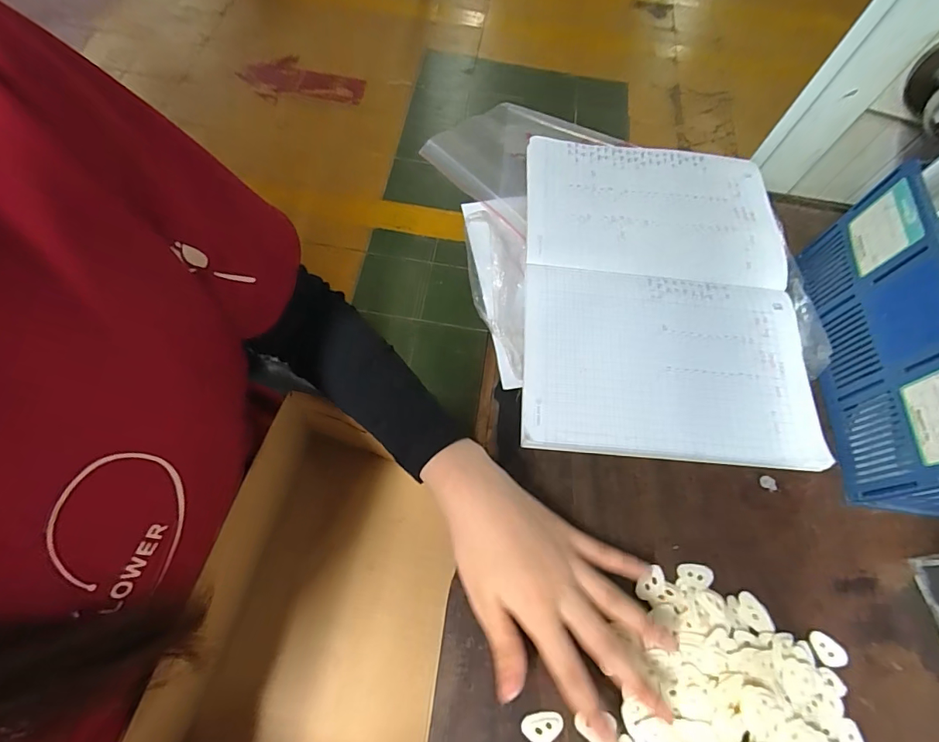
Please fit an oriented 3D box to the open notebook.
[{"bbox_3d":[0.179,-0.082,0.424,0.252,0.013,0.331,5,68,-1],"label":"open notebook"}]

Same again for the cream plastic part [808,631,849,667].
[{"bbox_3d":[0.253,0.197,0.319,0.027,0.004,0.018,37,71,11],"label":"cream plastic part"}]

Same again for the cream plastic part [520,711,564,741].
[{"bbox_3d":[0.047,0.228,0.286,0.027,0.004,0.018,-5,68,-5],"label":"cream plastic part"}]

